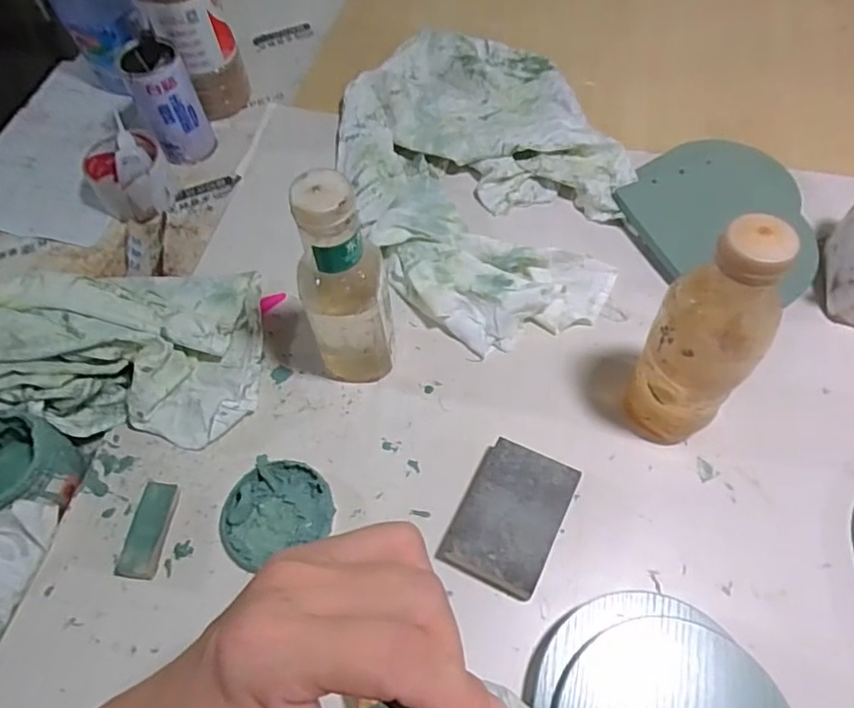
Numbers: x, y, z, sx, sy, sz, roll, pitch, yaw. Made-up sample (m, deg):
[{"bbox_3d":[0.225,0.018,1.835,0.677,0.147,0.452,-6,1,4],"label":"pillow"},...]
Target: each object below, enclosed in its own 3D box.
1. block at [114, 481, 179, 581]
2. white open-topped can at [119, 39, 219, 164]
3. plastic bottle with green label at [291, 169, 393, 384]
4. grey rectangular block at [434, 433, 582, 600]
[{"bbox_3d":[-0.205,0.130,0.449,0.028,0.013,0.068,8,58,5],"label":"block"},{"bbox_3d":[-0.276,-0.268,0.658,0.061,0.115,0.069,-22,62,-10],"label":"white open-topped can"},{"bbox_3d":[-0.061,-0.047,0.449,0.064,0.196,0.064,-13,61,-5],"label":"plastic bottle with green label"},{"bbox_3d":[0.061,0.119,0.448,0.074,0.024,0.098,22,61,14],"label":"grey rectangular block"}]

